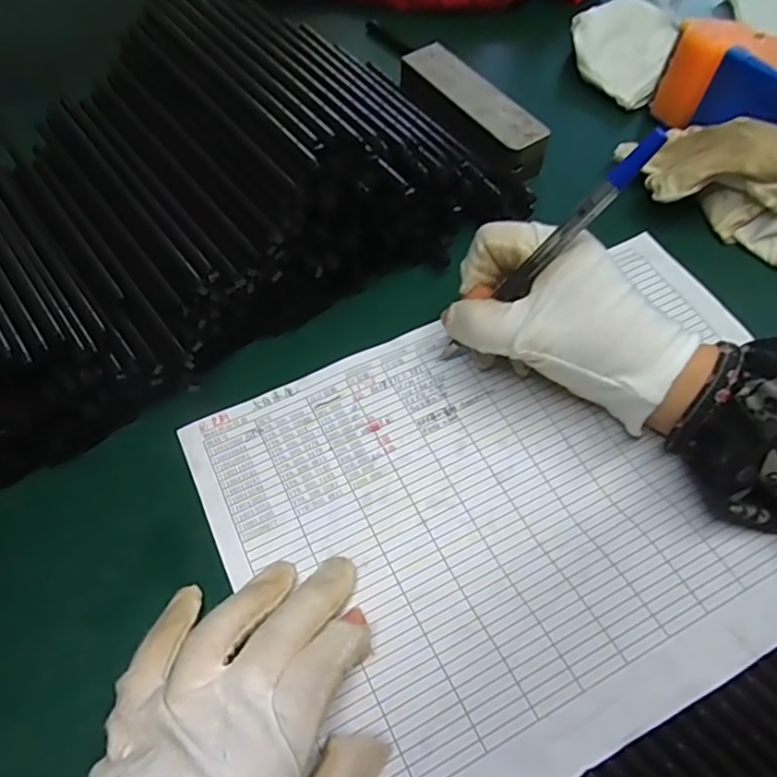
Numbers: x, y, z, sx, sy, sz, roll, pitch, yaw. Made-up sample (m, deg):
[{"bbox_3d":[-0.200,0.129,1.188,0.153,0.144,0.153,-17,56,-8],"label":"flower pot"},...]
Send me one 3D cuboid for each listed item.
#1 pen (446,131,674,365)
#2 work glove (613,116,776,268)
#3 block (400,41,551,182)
[{"bbox_3d":[0.066,-0.055,0.264,0.007,0.141,0.008,4,56,-33],"label":"pen"},{"bbox_3d":[0.204,-0.124,0.339,0.121,0.048,0.063,32,68,17],"label":"work glove"},{"bbox_3d":[0.055,-0.183,0.388,0.036,0.027,0.118,-33,66,-15],"label":"block"}]

